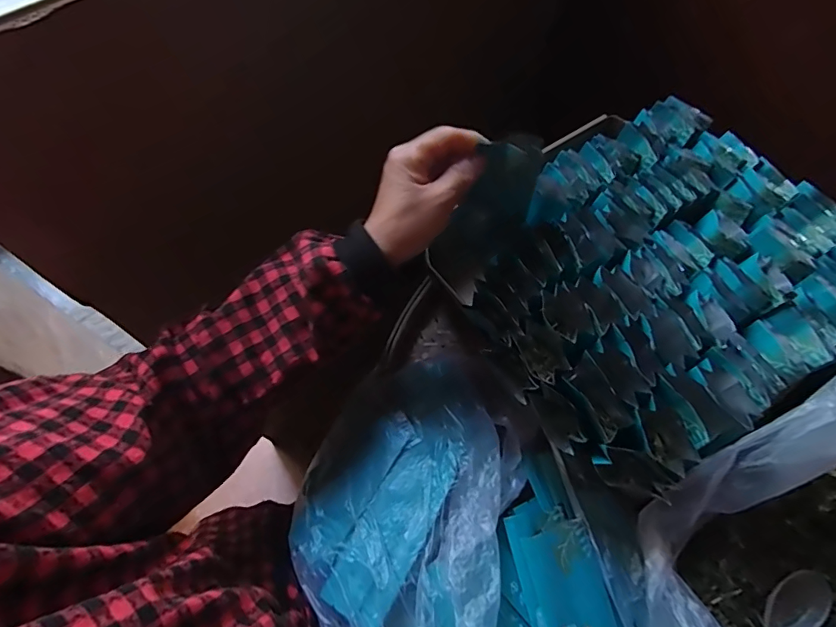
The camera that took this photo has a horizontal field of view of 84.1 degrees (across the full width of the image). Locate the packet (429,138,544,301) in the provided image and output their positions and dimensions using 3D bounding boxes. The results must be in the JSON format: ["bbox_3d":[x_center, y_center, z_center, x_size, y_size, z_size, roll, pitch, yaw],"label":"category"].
[{"bbox_3d":[0.056,-0.079,0.403,0.055,0.139,0.036,45,37,22],"label":"packet"}]

